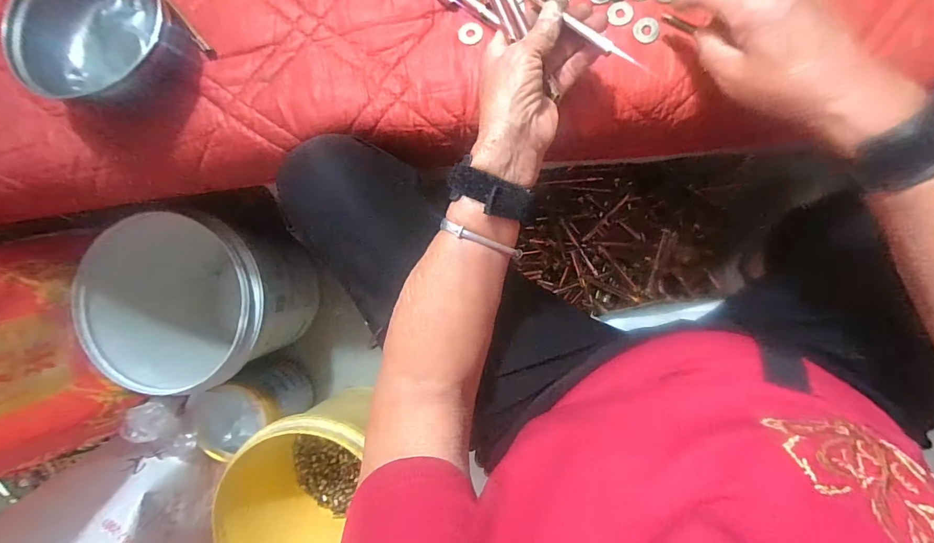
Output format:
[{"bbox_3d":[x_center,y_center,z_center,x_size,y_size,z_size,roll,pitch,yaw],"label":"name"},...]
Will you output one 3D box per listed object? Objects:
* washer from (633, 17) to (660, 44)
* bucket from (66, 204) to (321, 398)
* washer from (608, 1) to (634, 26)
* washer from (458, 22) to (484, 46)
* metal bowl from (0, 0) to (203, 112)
[{"bbox_3d":[0.156,-0.210,0.359,0.022,0.004,0.022,0,90,5],"label":"washer"},{"bbox_3d":[-0.421,0.060,0.704,0.272,0.270,0.295,0,90,5],"label":"bucket"},{"bbox_3d":[0.136,-0.229,0.366,0.022,0.004,0.022,0,90,5],"label":"washer"},{"bbox_3d":[0.004,-0.213,0.370,0.022,0.004,0.023,-11,81,1],"label":"washer"},{"bbox_3d":[-0.320,-0.218,0.374,0.145,0.067,0.135,0,90,5],"label":"metal bowl"}]

